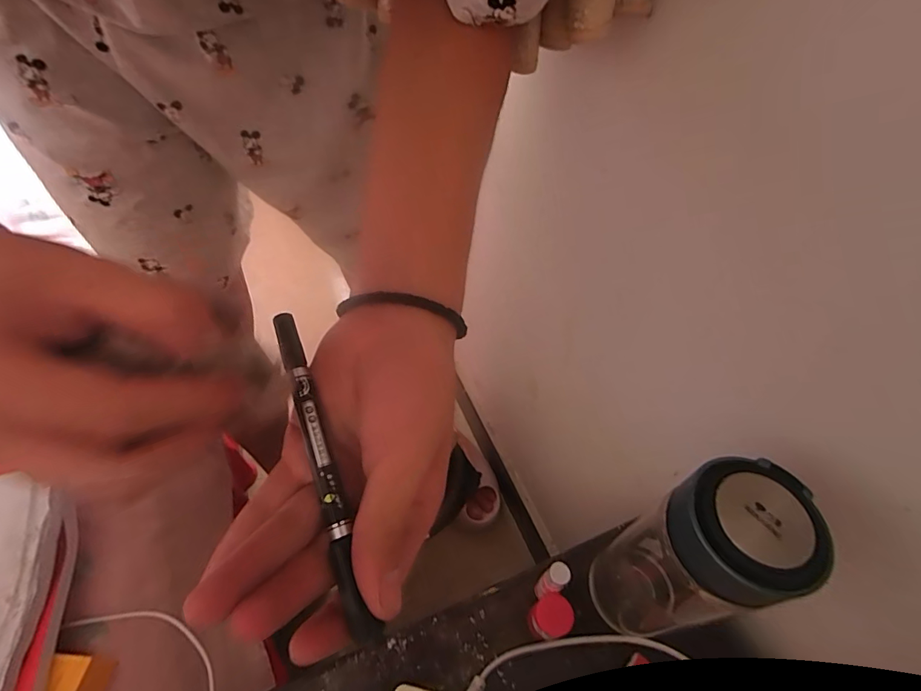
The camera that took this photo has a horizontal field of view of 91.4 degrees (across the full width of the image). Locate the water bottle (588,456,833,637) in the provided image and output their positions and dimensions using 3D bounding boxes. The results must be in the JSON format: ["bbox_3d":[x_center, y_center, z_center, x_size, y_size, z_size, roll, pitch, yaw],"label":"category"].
[{"bbox_3d":[0.156,0.152,0.316,0.074,0.203,0.079,-14,54,-13],"label":"water bottle"}]

